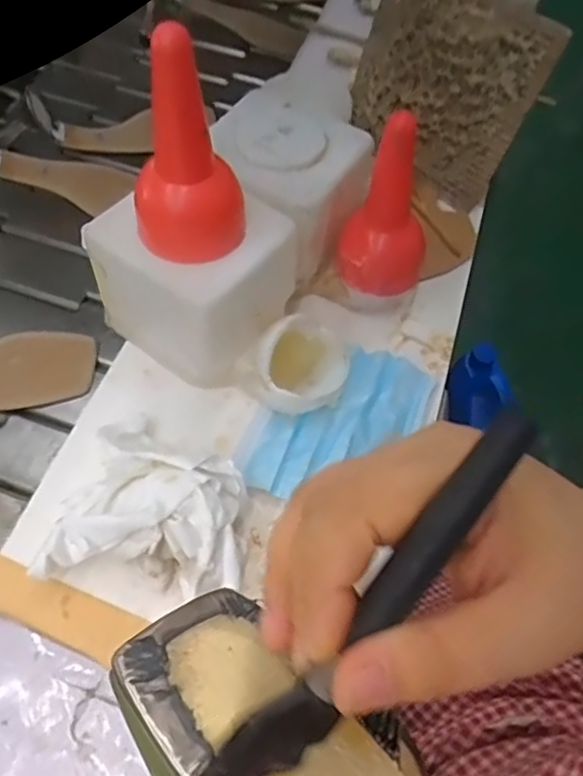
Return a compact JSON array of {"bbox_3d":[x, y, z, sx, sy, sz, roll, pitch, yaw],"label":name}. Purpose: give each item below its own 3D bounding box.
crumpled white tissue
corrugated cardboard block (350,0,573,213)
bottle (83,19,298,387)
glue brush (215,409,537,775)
[{"bbox_3d":[-0.087,0.071,0.406,0.124,0.055,0.121,10,58,1],"label":"crumpled white tissue"},{"bbox_3d":[0.133,-0.275,0.554,0.166,0.156,0.011,40,46,16],"label":"corrugated cardboard block"},{"bbox_3d":[-0.067,-0.109,0.411,0.114,0.233,0.103,36,62,16],"label":"bottle"},{"bbox_3d":[0.024,0.064,0.174,0.018,0.016,0.136,39,105,18],"label":"glue brush"}]

